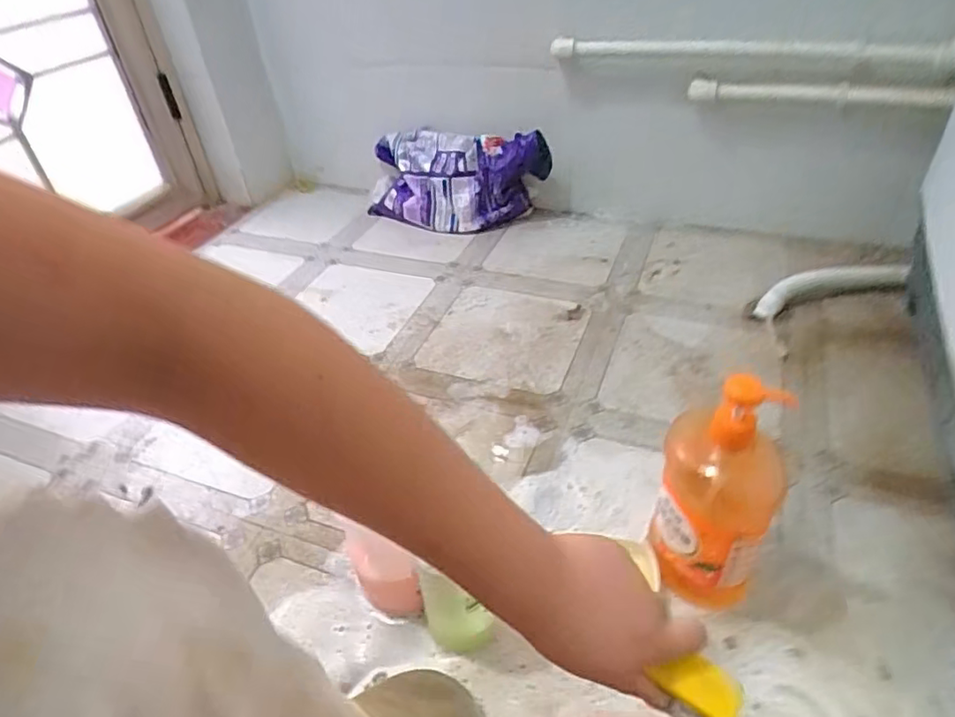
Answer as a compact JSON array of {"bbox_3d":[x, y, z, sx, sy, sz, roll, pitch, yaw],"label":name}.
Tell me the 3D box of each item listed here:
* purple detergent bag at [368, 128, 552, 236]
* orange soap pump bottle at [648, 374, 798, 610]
[{"bbox_3d":[-0.054,-0.380,1.292,0.413,0.189,0.154,12,44,21],"label":"purple detergent bag"},{"bbox_3d":[0.223,0.124,0.561,0.096,0.252,0.102,10,44,19],"label":"orange soap pump bottle"}]

